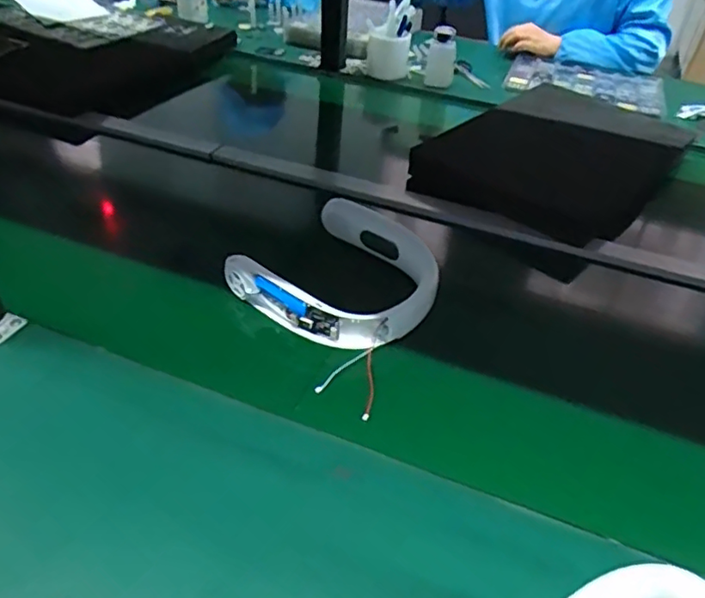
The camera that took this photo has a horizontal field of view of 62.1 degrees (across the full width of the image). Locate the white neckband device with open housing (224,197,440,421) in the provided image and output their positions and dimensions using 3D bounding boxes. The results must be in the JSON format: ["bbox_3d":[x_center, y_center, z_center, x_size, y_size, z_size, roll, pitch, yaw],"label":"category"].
[{"bbox_3d":[-0.005,-0.015,0.638,0.219,0.054,0.212,31,47,28],"label":"white neckband device with open housing"}]

